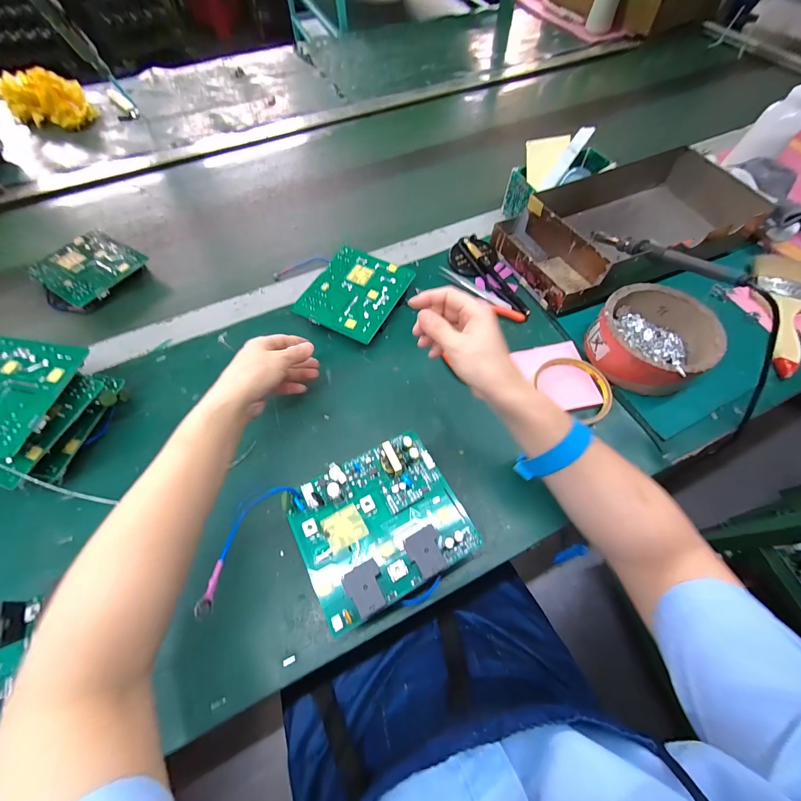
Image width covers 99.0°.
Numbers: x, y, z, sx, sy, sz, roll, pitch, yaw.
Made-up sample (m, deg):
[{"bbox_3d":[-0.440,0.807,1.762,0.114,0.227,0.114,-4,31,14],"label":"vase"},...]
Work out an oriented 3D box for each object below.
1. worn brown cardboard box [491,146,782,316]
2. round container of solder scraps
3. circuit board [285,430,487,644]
[{"bbox_3d":[0.319,-0.242,0.477,0.344,0.066,0.182,-21,63,-9],"label":"worn brown cardboard box"},{"bbox_3d":[0.287,-0.070,0.395,0.118,0.054,0.118,-1,62,1],"label":"round container of solder scraps"},{"bbox_3d":[-0.017,0.094,0.275,0.128,0.025,0.111,-25,64,-12],"label":"circuit board"}]

